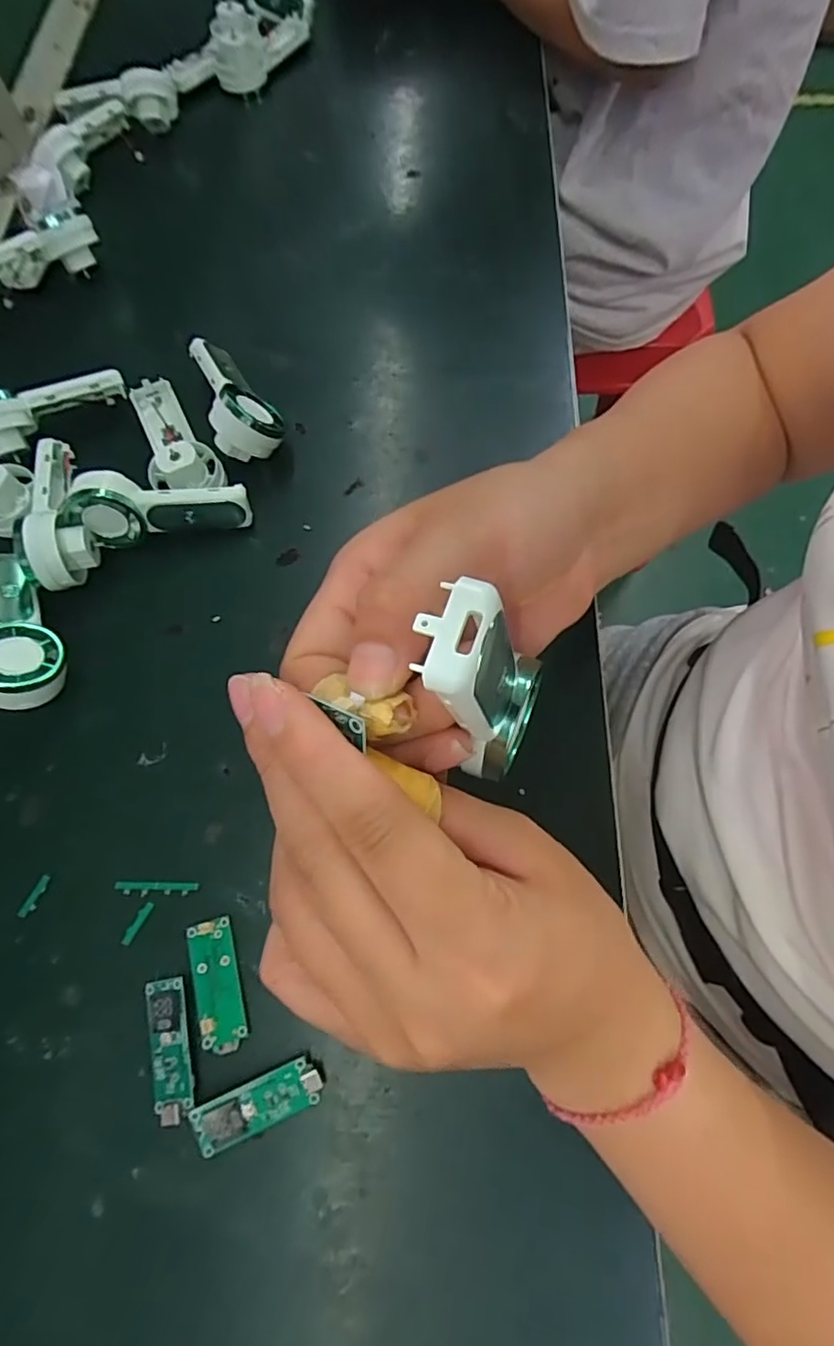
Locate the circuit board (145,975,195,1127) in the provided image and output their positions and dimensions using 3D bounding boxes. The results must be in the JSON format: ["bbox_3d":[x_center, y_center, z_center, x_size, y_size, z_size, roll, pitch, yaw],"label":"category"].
[{"bbox_3d":[-0.100,0.153,0.245,0.017,0.006,0.051,-14,69,-4],"label":"circuit board"}]

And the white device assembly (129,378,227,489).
[{"bbox_3d":[-0.141,-0.137,0.341,0.040,0.029,0.084,-26,71,-9],"label":"white device assembly"}]

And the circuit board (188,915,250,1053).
[{"bbox_3d":[-0.085,0.131,0.253,0.018,0.004,0.050,-17,70,-5],"label":"circuit board"}]

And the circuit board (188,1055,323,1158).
[{"bbox_3d":[-0.063,0.171,0.236,0.049,0.005,0.018,-22,70,-7],"label":"circuit board"}]

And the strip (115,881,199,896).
[{"bbox_3d":[-0.117,0.096,0.269,0.037,0.004,0.006,0,69,1],"label":"strip"}]

